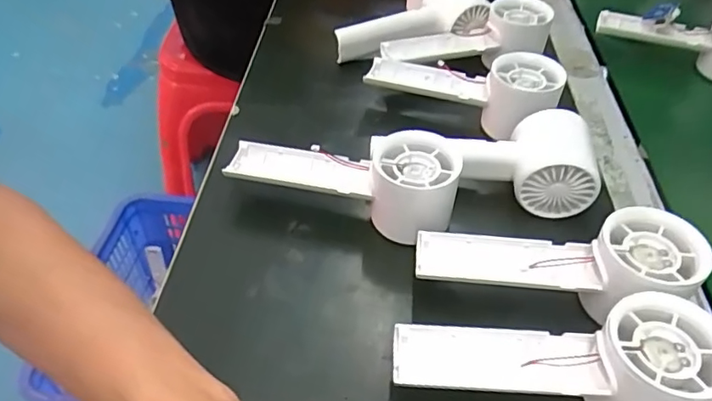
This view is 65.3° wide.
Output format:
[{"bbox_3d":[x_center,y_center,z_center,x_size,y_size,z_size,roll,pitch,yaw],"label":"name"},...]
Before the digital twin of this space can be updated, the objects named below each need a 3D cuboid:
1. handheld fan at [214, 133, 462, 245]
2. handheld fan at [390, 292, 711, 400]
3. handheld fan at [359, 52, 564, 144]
[{"bbox_3d":[-0.007,-0.013,0.389,0.161,0.054,0.061,9,44,23],"label":"handheld fan"},{"bbox_3d":[0.100,0.081,0.290,0.158,0.056,0.053,8,44,5],"label":"handheld fan"},{"bbox_3d":[0.086,-0.087,0.459,0.158,0.051,0.069,13,44,25],"label":"handheld fan"}]

